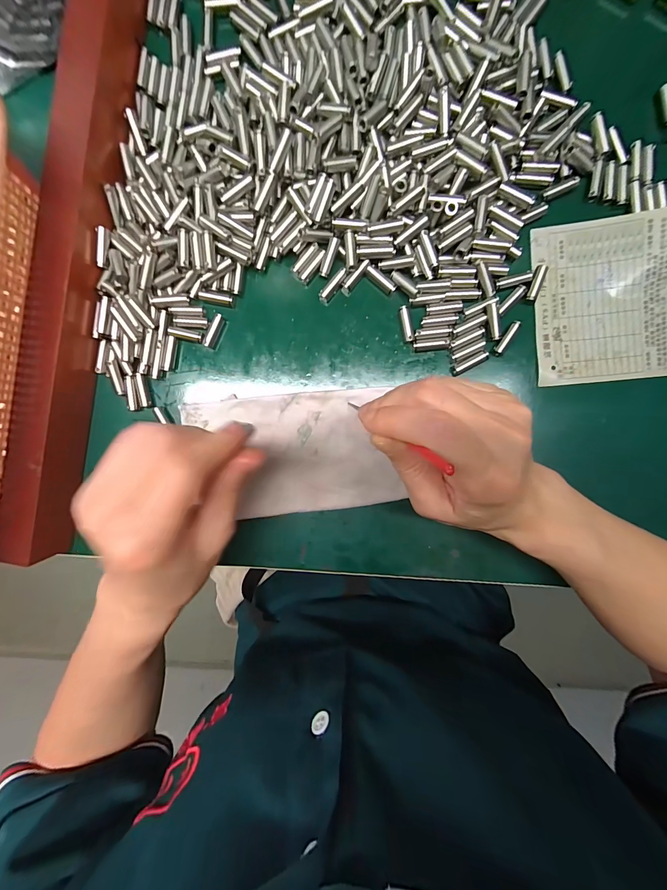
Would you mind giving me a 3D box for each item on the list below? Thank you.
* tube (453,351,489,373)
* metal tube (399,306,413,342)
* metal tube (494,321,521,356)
[{"bbox_3d":[0.095,-0.058,0.238,0.025,0.005,0.006,-28,94,3],"label":"tube"},{"bbox_3d":[0.051,-0.085,0.240,0.006,0.006,0.024,-9,95,2],"label":"metal tube"},{"bbox_3d":[0.121,-0.074,0.236,0.007,0.006,0.026,32,95,-2],"label":"metal tube"}]

